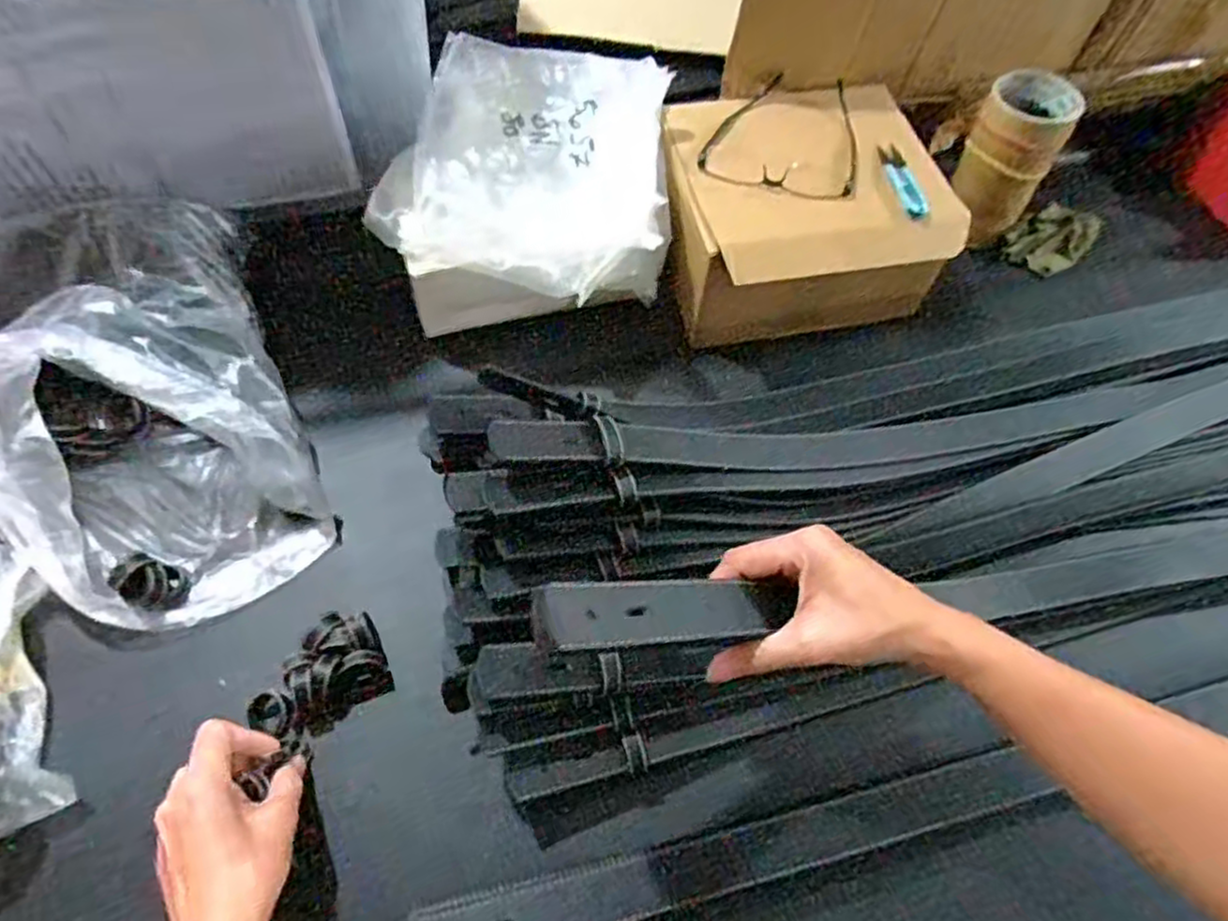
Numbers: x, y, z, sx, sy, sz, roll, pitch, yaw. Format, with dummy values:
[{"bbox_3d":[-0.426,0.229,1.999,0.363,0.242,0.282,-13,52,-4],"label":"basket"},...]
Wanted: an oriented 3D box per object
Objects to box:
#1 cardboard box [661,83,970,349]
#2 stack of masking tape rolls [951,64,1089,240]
[{"bbox_3d":[0.171,-0.221,0.640,0.237,0.085,0.244,-4,61,-6],"label":"cardboard box"},{"bbox_3d":[0.389,-0.305,0.703,0.084,0.126,0.091,27,63,12],"label":"stack of masking tape rolls"}]

